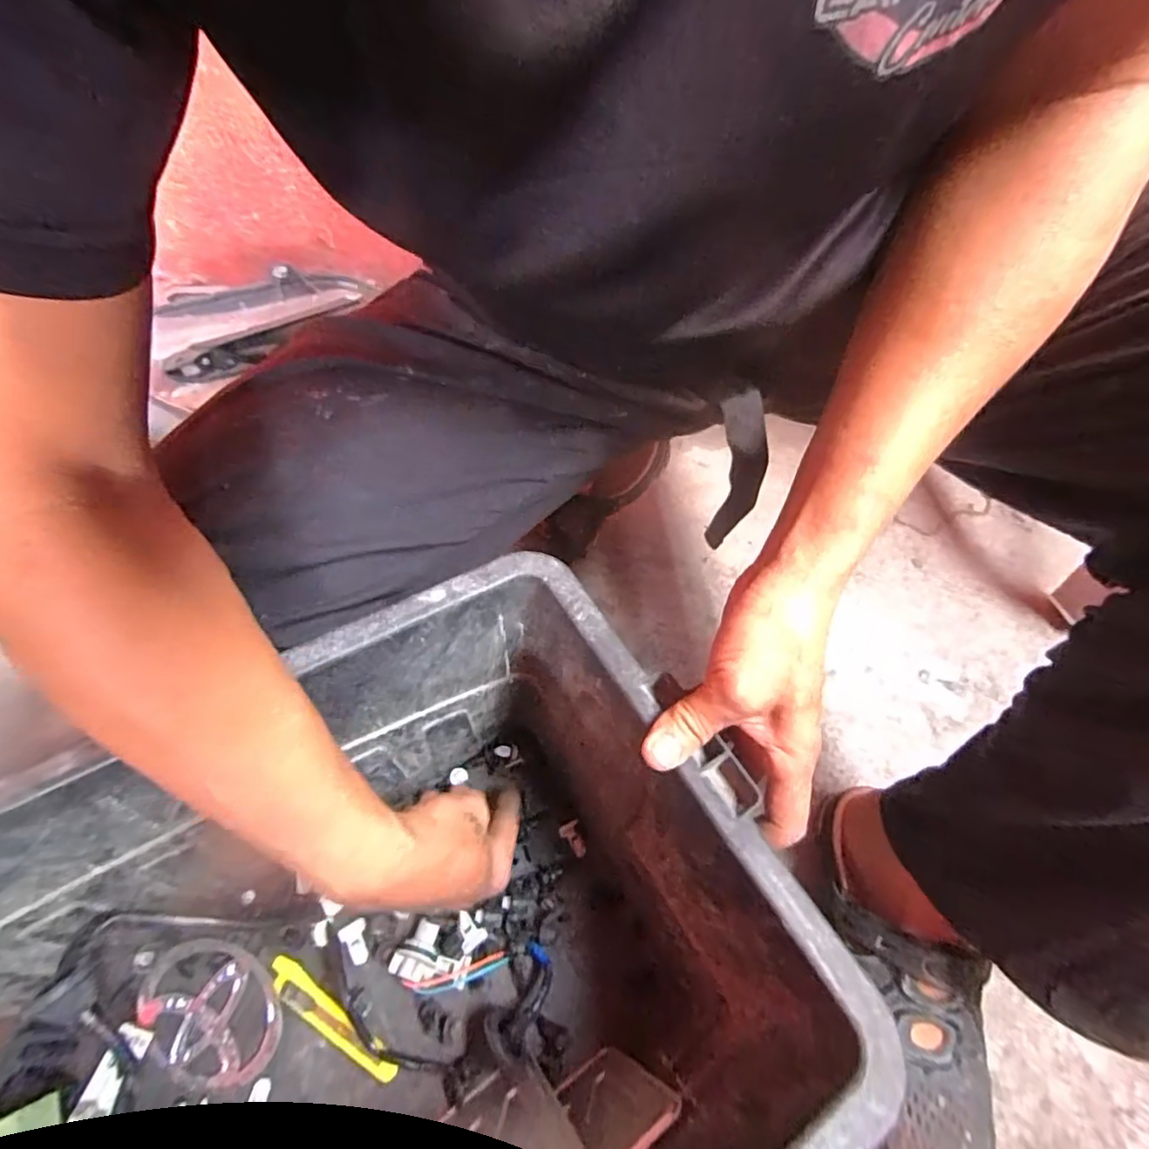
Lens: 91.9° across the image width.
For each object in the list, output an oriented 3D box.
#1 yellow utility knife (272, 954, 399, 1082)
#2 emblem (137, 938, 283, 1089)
[{"bbox_3d":[-0.172,0.313,0.391,0.113,0.008,0.021,32,60,15],"label":"yellow utility knife"},{"bbox_3d":[-0.254,0.303,0.388,0.107,0.007,0.071,29,59,13],"label":"emblem"}]

